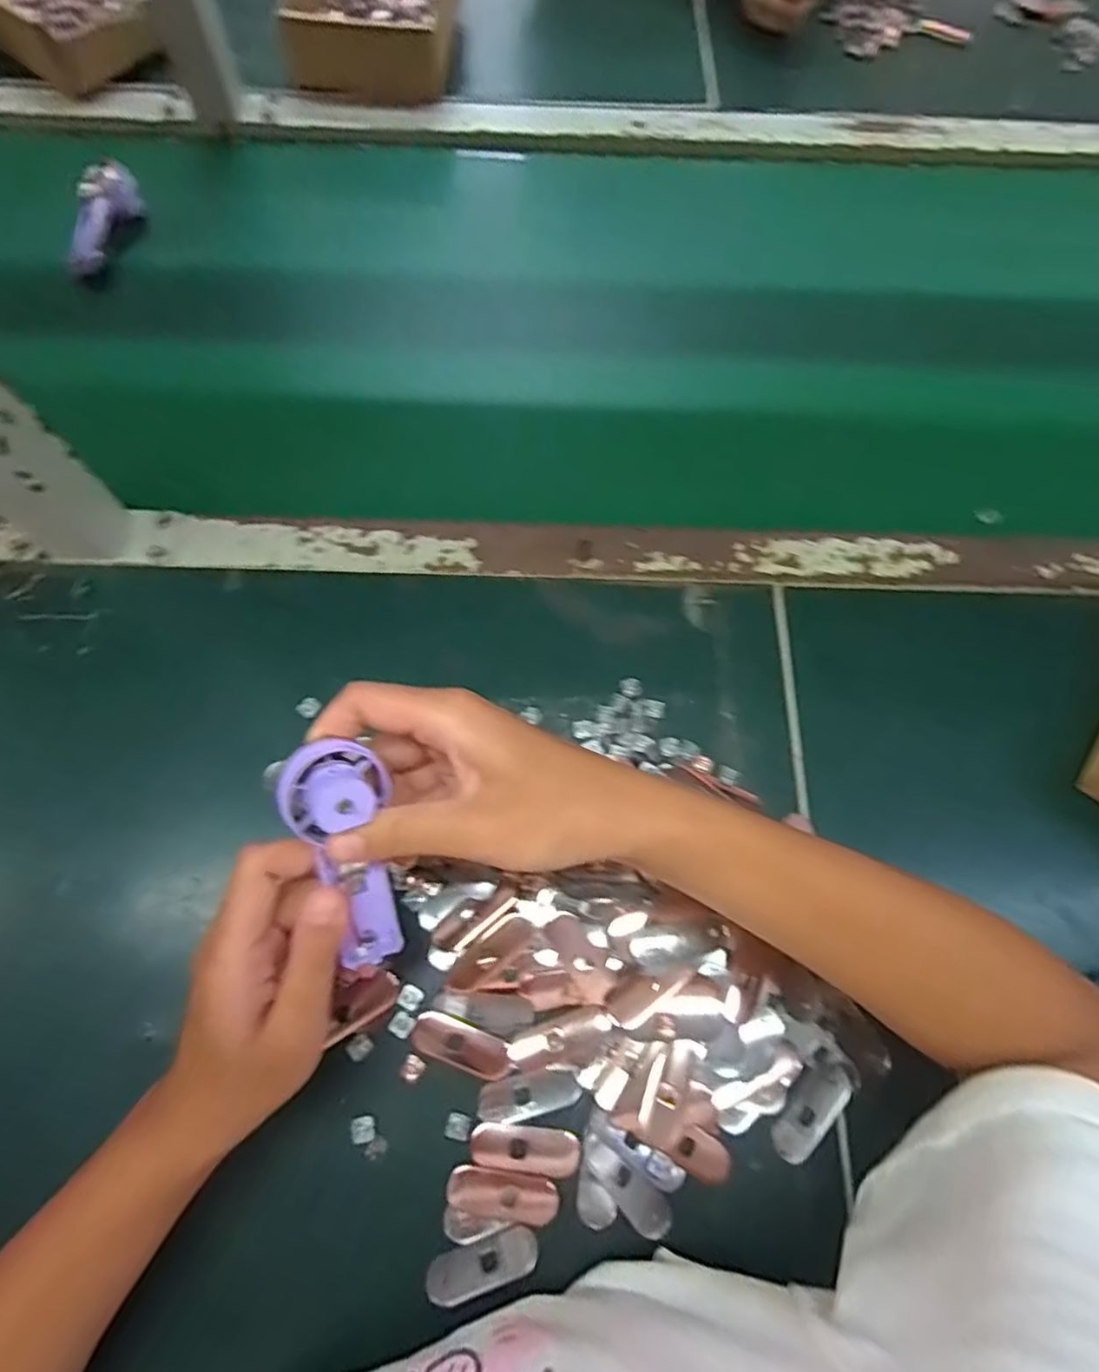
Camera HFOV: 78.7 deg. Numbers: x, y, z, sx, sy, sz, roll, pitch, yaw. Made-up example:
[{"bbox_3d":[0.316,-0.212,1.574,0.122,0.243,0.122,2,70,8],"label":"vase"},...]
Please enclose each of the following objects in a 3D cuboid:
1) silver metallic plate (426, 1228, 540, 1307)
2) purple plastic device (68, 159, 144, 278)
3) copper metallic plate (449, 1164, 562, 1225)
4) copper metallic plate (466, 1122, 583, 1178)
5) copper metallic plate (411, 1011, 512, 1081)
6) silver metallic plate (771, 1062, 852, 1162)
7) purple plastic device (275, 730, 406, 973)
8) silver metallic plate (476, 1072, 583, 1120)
[{"bbox_3d":[-0.030,0.262,0.303,0.050,0.004,0.018,-16,71,-7],"label":"silver metallic plate"},{"bbox_3d":[-0.348,-0.365,0.522,0.044,0.023,0.100,-2,69,-2],"label":"purple plastic device"},{"bbox_3d":[-0.021,0.236,0.311,0.051,0.004,0.019,11,70,3],"label":"copper metallic plate"},{"bbox_3d":[-0.012,0.219,0.316,0.050,0.004,0.018,6,69,1],"label":"copper metallic plate"},{"bbox_3d":[-0.043,0.178,0.330,0.049,0.004,0.019,22,70,6],"label":"copper metallic plate"},{"bbox_3d":[0.128,0.206,0.325,0.021,0.005,0.049,42,74,13],"label":"silver metallic plate"},{"bbox_3d":[-0.079,0.067,0.266,0.037,0.092,0.028,-6,25,-4],"label":"purple plastic device"},{"bbox_3d":[-0.009,0.198,0.324,0.049,0.004,0.018,-10,70,-5],"label":"silver metallic plate"}]

